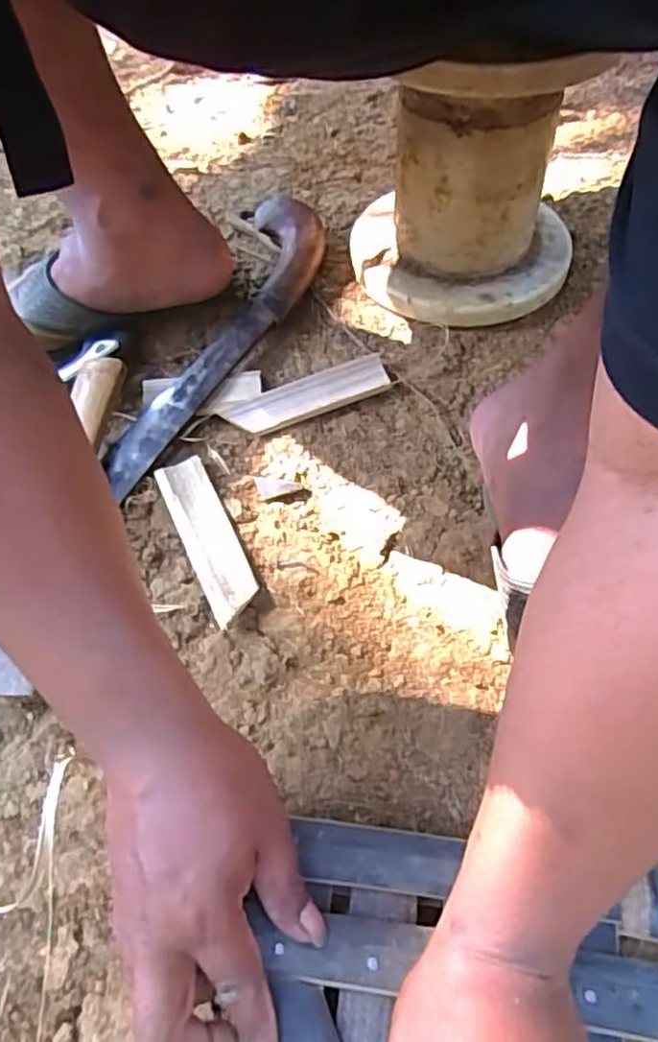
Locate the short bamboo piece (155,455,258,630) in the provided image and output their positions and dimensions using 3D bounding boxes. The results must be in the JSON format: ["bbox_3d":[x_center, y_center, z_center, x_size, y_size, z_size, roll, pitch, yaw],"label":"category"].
[{"bbox_3d":[-0.088,0.010,0.488,0.036,0.012,0.140,-23,58,-11],"label":"short bamboo piece"}]

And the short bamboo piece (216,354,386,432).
[{"bbox_3d":[-0.018,-0.103,0.545,0.134,0.007,0.035,-22,58,-10],"label":"short bamboo piece"}]

